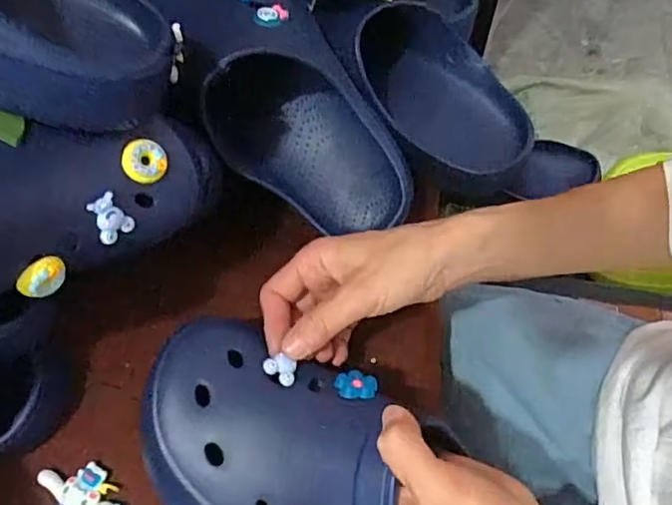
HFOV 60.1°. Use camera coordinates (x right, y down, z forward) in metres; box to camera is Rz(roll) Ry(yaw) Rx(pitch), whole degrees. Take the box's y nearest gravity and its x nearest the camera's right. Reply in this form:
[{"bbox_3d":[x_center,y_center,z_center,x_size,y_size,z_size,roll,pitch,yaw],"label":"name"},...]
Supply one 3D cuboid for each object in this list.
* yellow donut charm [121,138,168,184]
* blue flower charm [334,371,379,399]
[{"bbox_3d":[-0.107,-0.051,0.325,0.024,0.005,0.024,0,96,-23],"label":"yellow donut charm"},{"bbox_3d":[0.012,0.078,0.340,0.024,0.007,0.022,0,37,-10],"label":"blue flower charm"}]

